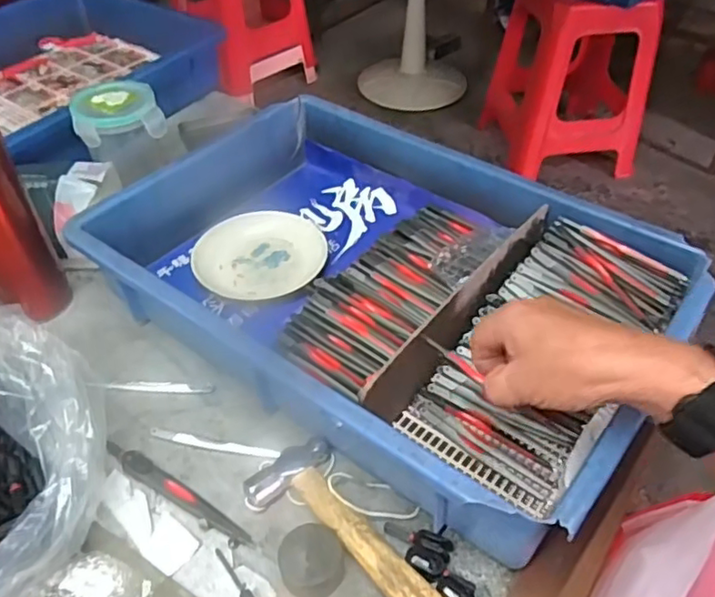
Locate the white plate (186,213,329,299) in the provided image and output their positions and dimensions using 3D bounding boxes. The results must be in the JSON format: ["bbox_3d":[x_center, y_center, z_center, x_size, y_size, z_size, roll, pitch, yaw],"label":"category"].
[{"bbox_3d":[-0.089,-0.043,0.579,0.119,0.011,0.107,11,46,9],"label":"white plate"}]

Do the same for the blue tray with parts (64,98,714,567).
[{"bbox_3d":[0.021,-0.020,0.508,0.419,0.088,0.290,30,52,25],"label":"blue tray with parts"}]

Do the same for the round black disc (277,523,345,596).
[{"bbox_3d":[-0.028,0.158,0.377,0.038,0.017,0.040,2,46,0],"label":"round black disc"}]

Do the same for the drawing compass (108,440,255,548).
[{"bbox_3d":[-0.120,0.128,0.417,0.120,0.010,0.016,27,51,23],"label":"drawing compass"}]

